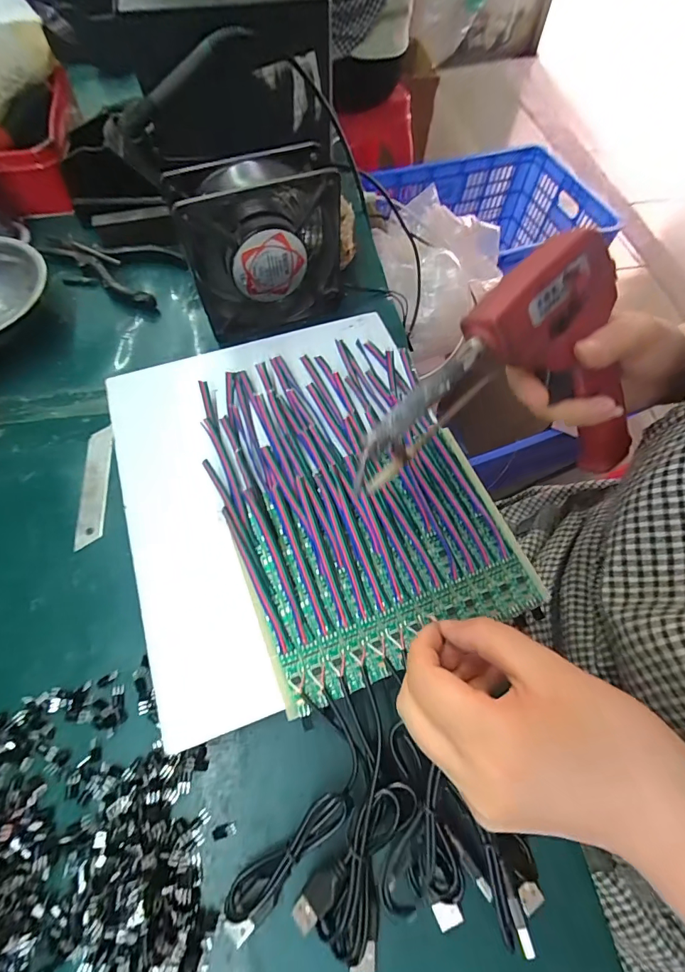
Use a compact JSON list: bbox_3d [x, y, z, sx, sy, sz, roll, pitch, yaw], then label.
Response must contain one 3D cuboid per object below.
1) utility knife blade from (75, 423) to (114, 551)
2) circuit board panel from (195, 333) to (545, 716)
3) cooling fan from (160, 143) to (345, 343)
[{"bbox_3d":[-0.186,-0.001,0.312,0.019,0.004,0.096,-4,66,-7],"label":"utility knife blade"},{"bbox_3d":[0.006,0.000,0.271,0.163,0.019,0.218,-20,66,-11],"label":"circuit board panel"},{"bbox_3d":[-0.064,-0.192,0.340,0.120,0.122,0.044,-23,67,-12],"label":"cooling fan"}]

